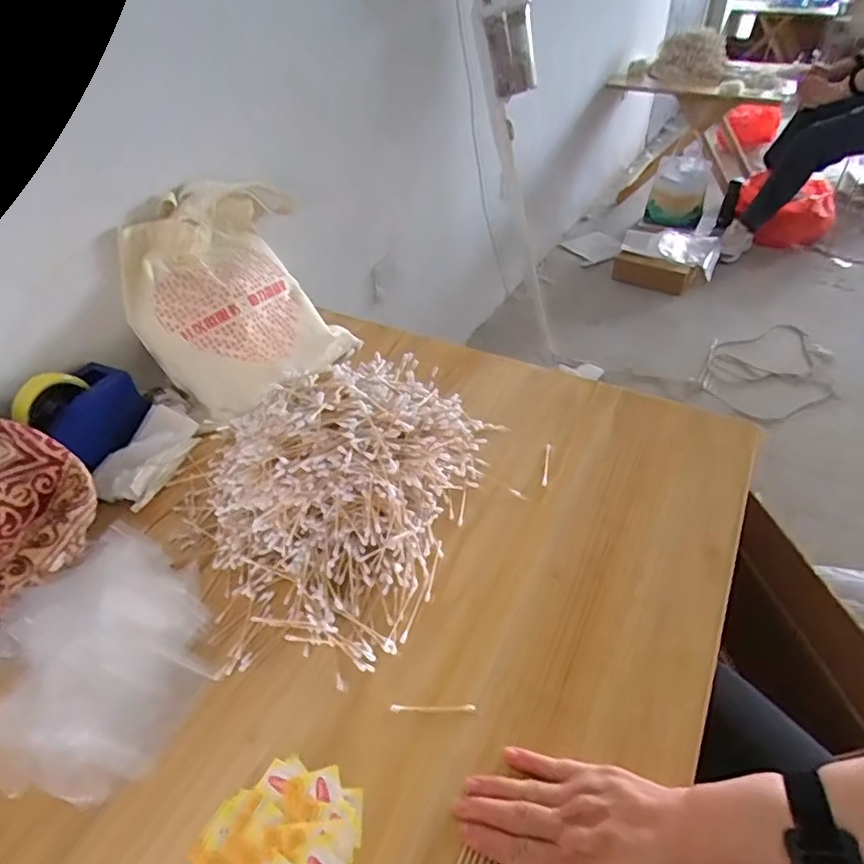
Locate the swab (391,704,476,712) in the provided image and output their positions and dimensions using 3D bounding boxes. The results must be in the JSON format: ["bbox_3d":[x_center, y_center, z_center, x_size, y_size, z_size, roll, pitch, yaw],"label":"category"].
[{"bbox_3d":[0.001,0.238,0.500,0.072,0.004,0.007,-2,41,1],"label":"swab"}]

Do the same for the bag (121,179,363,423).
[{"bbox_3d":[-0.275,-0.194,0.821,0.268,0.291,0.095,-33,9,-30],"label":"bag"}]

